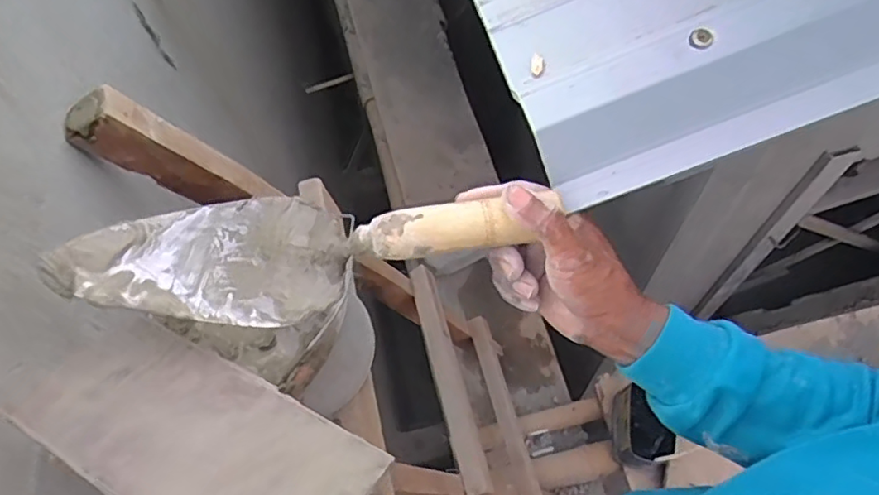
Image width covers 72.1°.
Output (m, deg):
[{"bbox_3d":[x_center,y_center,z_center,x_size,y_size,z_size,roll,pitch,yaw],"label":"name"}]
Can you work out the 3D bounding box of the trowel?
[{"bbox_3d":[-0.094,0.005,0.404,0.282,0.069,0.091,-7,62,0],"label":"trowel"}]

